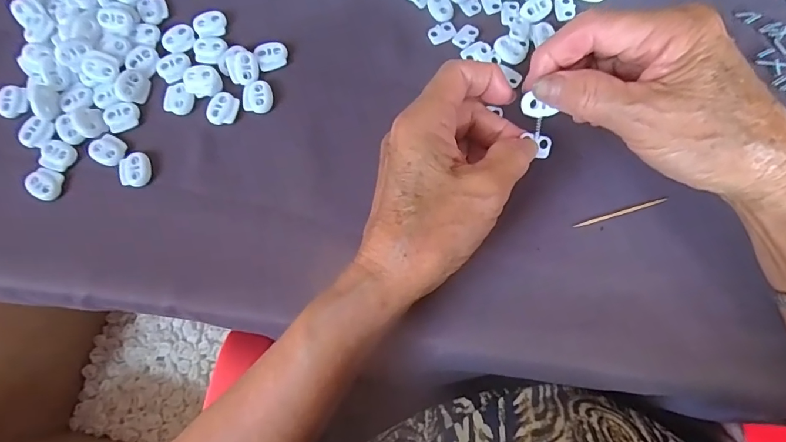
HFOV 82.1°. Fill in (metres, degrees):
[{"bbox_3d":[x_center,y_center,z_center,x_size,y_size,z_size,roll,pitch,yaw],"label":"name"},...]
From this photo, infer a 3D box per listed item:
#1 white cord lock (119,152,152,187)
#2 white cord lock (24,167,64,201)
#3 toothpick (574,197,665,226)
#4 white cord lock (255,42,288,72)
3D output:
[{"bbox_3d":[-0.165,-0.033,0.289,0.019,0.005,0.022,-13,77,-2],"label":"white cord lock"},{"bbox_3d":[-0.221,-0.023,0.286,0.020,0.004,0.020,0,77,1],"label":"white cord lock"},{"bbox_3d":[0.140,-0.005,0.276,0.059,0.004,0.004,-16,77,-3],"label":"toothpick"},{"bbox_3d":[-0.082,-0.112,0.304,0.021,0.004,0.020,0,77,1],"label":"white cord lock"}]

